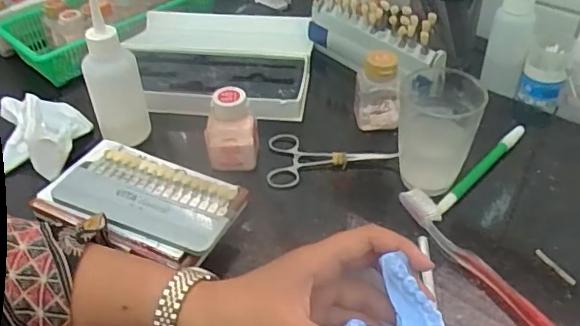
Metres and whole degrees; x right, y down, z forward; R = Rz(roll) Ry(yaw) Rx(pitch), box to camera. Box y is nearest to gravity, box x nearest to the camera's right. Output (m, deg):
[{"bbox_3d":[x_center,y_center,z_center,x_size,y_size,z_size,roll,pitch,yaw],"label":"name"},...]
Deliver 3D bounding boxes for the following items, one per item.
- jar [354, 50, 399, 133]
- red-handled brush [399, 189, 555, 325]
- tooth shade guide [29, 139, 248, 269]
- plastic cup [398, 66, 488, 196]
[{"bbox_3d":[0.085,-0.071,0.546,0.042,0.076,0.036,3,43,5],"label":"jar"},{"bbox_3d":[0.145,0.081,0.422,0.021,0.010,0.189,-22,47,-20],"label":"red-handled brush"},{"bbox_3d":[-0.118,0.028,0.452,0.151,0.015,0.086,16,46,18],"label":"tooth shade guide"},{"bbox_3d":[0.125,-0.027,0.481,0.065,0.085,0.070,10,44,12],"label":"plastic cup"}]

